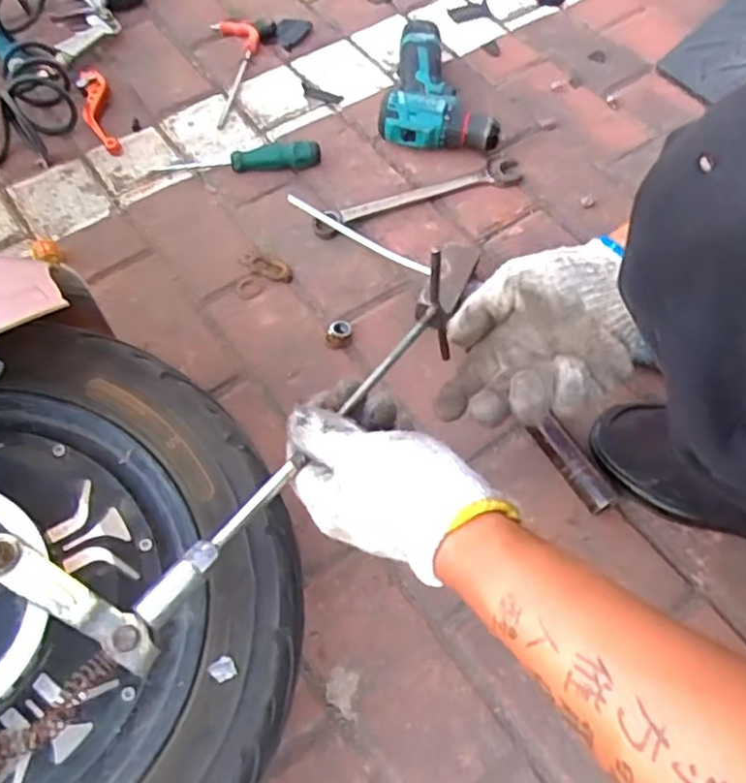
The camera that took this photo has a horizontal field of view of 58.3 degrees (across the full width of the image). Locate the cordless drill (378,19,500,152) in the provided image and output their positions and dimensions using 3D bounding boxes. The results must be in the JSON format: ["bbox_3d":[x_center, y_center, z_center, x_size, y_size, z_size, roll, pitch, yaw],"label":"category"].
[{"bbox_3d":[0.076,-0.373,0.819,0.138,0.058,0.195,-1,60,0],"label":"cordless drill"}]

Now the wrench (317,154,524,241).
[{"bbox_3d":[0.055,-0.223,0.757,0.258,0.017,0.045,-23,63,-13],"label":"wrench"}]

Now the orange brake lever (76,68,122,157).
[{"bbox_3d":[-0.341,-0.347,0.828,0.036,0.013,0.149,-16,61,-9],"label":"orange brake lever"}]

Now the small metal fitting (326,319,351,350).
[{"bbox_3d":[-0.035,-0.056,0.671,0.025,0.018,0.026,0,60,0],"label":"small metal fitting"}]

